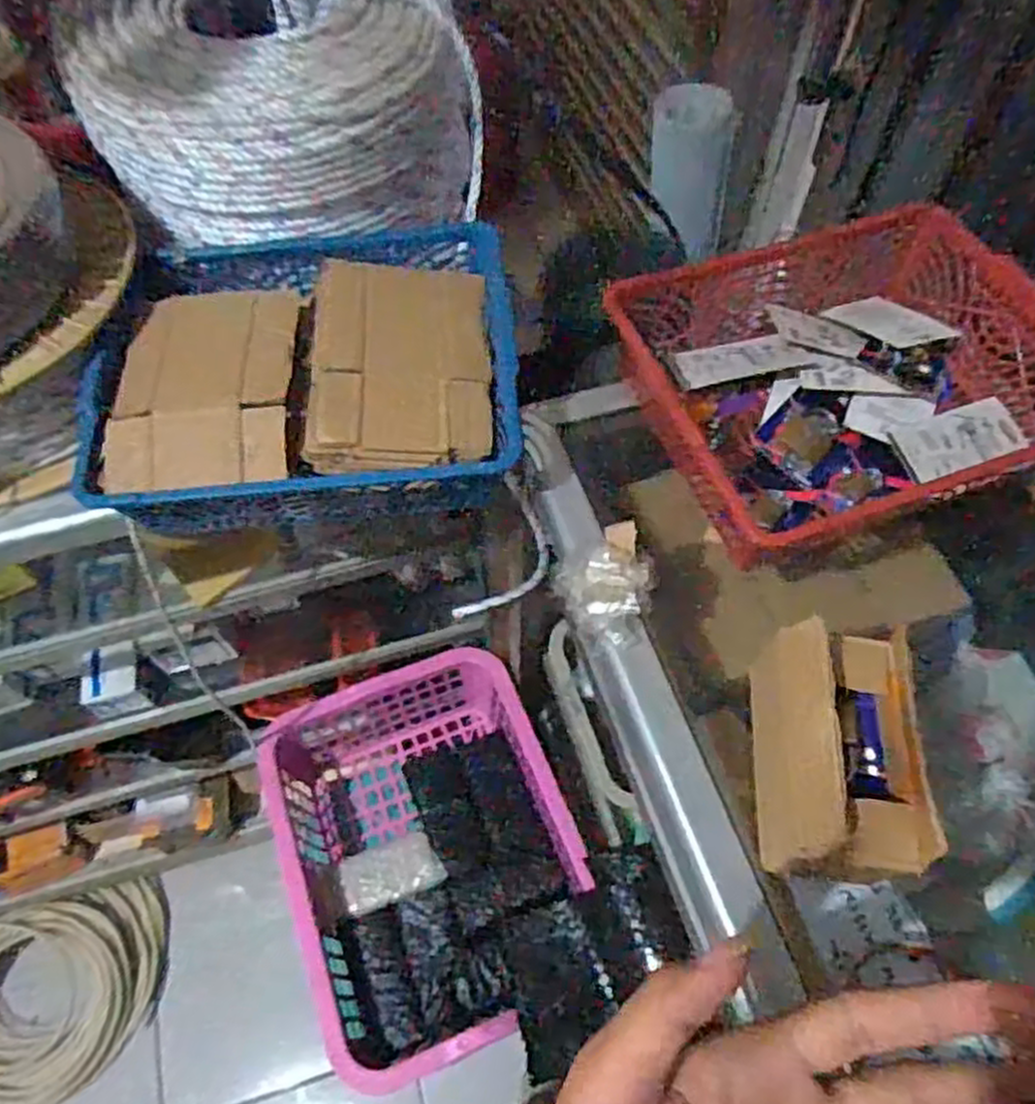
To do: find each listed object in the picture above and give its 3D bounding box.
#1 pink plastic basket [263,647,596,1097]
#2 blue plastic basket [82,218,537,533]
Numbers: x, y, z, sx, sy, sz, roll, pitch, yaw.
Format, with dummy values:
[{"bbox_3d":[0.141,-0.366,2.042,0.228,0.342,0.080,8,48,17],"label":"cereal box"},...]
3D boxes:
[{"bbox_3d":[-0.107,0.344,0.951,0.309,0.132,0.401,-20,61,-11],"label":"pink plastic basket"},{"bbox_3d":[-0.154,-0.127,0.577,0.300,0.074,0.254,-5,59,-3],"label":"blue plastic basket"}]

